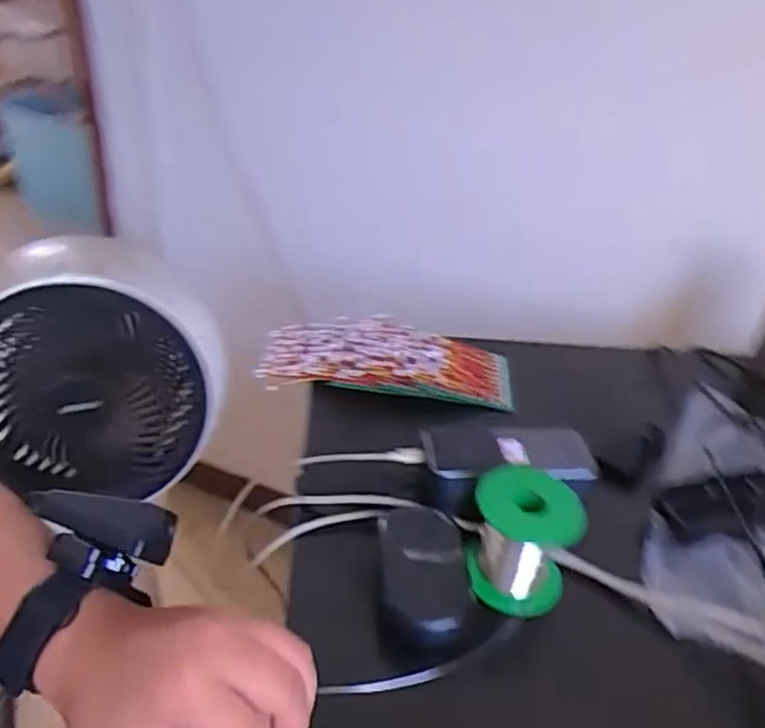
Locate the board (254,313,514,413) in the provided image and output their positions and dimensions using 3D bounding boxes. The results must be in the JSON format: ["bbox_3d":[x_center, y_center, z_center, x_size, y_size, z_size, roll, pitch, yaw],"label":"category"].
[{"bbox_3d":[0.005,-0.006,0.682,0.241,0.049,0.083,5,34,0],"label":"board"}]

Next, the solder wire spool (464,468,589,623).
[{"bbox_3d":[0.096,0.121,0.485,0.069,0.075,0.068,4,34,-2],"label":"solder wire spool"}]

